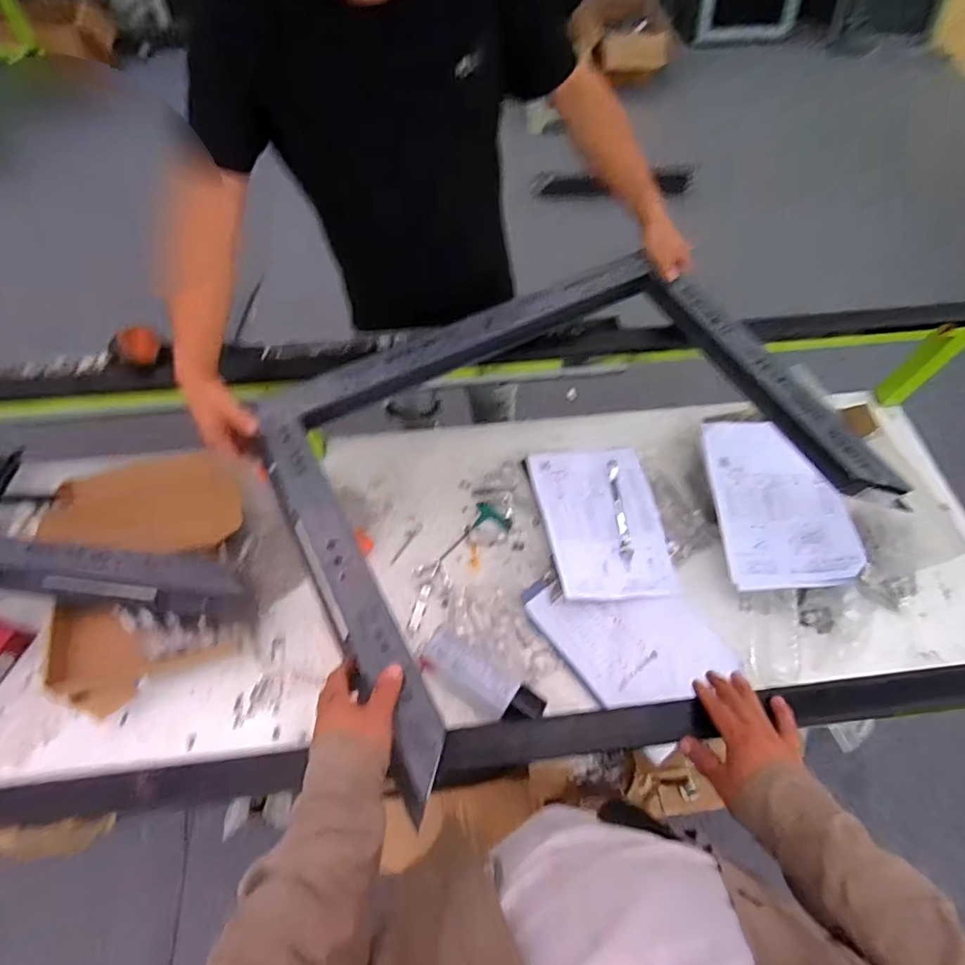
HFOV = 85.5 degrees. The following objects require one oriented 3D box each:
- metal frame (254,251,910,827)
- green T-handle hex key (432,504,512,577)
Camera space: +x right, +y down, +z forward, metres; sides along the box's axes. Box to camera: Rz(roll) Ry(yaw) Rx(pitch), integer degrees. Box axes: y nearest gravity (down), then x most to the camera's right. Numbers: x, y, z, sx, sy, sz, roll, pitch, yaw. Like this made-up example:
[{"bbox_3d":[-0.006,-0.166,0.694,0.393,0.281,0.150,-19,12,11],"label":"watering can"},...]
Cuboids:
[{"bbox_3d":[0.109,-0.042,0.696,0.703,0.067,0.533,-24,61,-15],"label":"metal frame"},{"bbox_3d":[-0.016,0.110,0.924,0.074,0.013,0.162,28,65,14],"label":"green T-handle hex key"}]

